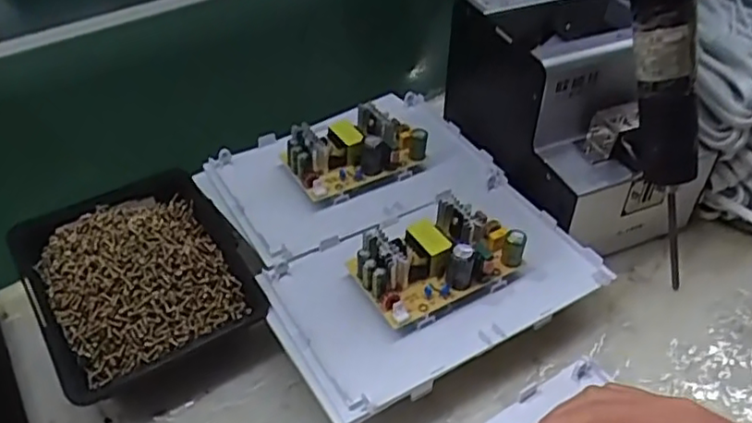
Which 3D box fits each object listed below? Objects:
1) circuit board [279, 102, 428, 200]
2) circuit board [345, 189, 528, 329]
[{"bbox_3d":[-0.016,-0.047,0.485,0.100,0.035,0.057,-19,43,-20],"label":"circuit board"},{"bbox_3d":[0.037,0.025,0.401,0.094,0.034,0.054,-22,45,-23],"label":"circuit board"}]

